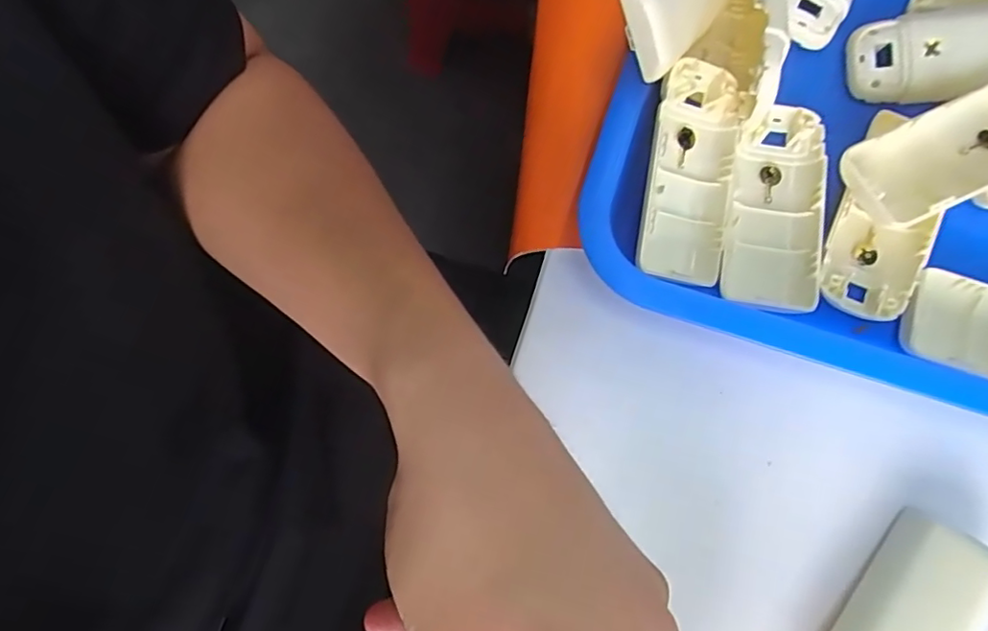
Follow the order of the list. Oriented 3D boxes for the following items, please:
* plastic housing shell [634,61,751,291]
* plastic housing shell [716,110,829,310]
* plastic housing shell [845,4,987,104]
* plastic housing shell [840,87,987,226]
[{"bbox_3d":[0.095,-0.068,0.288,0.043,0.028,0.103,10,79,2],"label":"plastic housing shell"},{"bbox_3d":[0.140,-0.054,0.298,0.045,0.014,0.104,11,79,2],"label":"plastic housing shell"},{"bbox_3d":[0.241,-0.135,0.303,0.110,0.021,0.048,-4,78,13],"label":"plastic housing shell"},{"bbox_3d":[0.223,-0.079,0.286,0.106,0.026,0.042,-23,80,-5],"label":"plastic housing shell"}]

